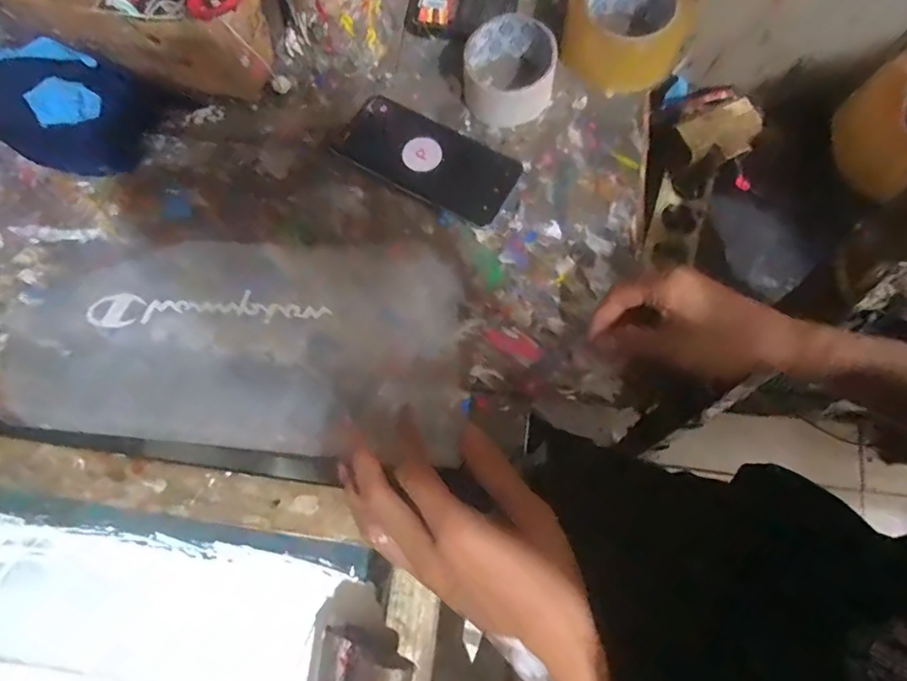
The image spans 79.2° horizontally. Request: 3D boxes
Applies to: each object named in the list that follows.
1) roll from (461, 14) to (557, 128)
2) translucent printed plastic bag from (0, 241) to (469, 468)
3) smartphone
[{"bbox_3d":[0.049,-0.241,0.492,0.080,0.042,0.085,-2,76,0],"label":"roll"},{"bbox_3d":[-0.175,-0.001,0.444,0.358,0.035,0.170,2,76,-1],"label":"translucent printed plastic bag"},{"bbox_3d":[-0.022,-0.166,0.496,0.156,0.014,0.074,29,78,7],"label":"smartphone"}]

